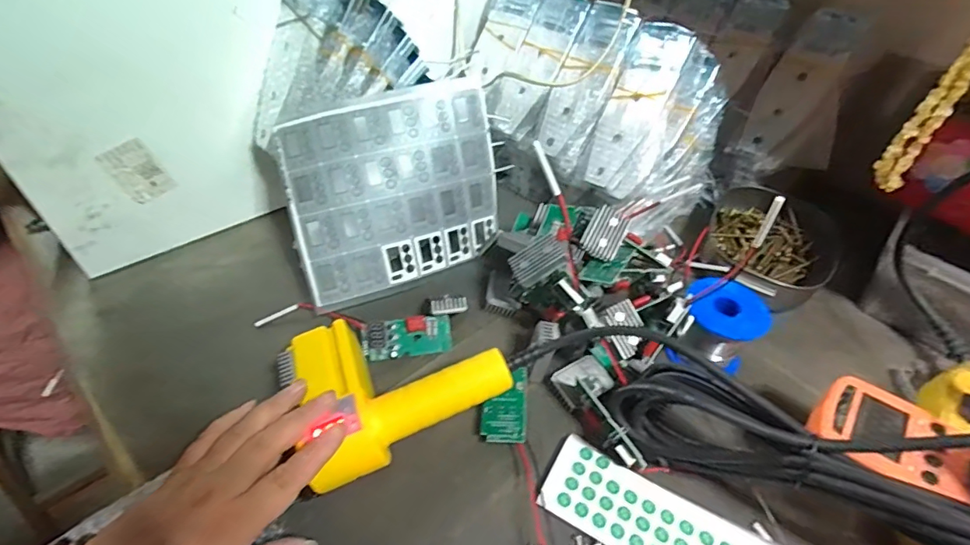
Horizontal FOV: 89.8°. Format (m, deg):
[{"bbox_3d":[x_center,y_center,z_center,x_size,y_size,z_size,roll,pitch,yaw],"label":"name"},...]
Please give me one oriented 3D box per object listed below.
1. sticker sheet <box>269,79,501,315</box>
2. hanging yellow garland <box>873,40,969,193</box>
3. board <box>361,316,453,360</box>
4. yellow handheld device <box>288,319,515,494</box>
[{"bbox_3d":[-0.082,-0.078,0.459,0.195,0.169,0.026,-14,8,-15],"label":"sticker sheet"},{"bbox_3d":[0.309,-0.111,0.335,0.020,0.120,0.008,31,52,25],"label":"hanging yellow garland"},{"bbox_3d":[-0.068,0.057,0.432,0.077,0.008,0.032,-5,81,-15],"label":"board"},{"bbox_3d":[-0.069,0.074,0.366,0.140,0.041,0.110,-21,50,-21],"label":"yellow handheld device"}]

